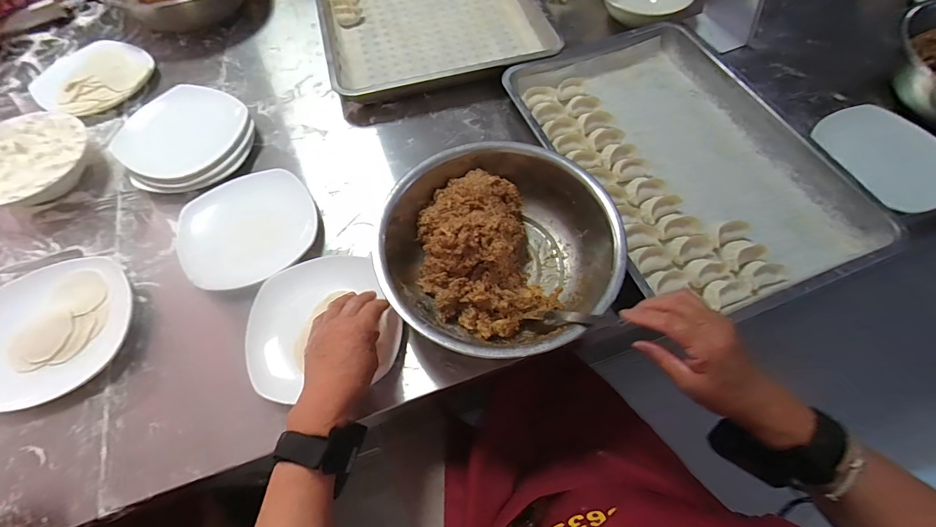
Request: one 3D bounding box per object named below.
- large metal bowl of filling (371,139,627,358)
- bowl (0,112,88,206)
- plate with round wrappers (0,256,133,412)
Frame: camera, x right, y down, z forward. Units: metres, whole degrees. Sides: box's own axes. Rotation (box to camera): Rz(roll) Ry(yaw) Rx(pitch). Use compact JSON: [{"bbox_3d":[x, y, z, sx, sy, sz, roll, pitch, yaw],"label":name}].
[{"bbox_3d":[0.033,-0.019,0.505,0.271,0.100,0.282,0,63,1],"label":"large metal bowl of filling"},{"bbox_3d":[-0.648,-0.146,0.607,0.180,0.052,0.167,0,63,1],"label":"bowl"},{"bbox_3d":[-0.514,0.078,0.504,0.177,0.023,0.176,-27,66,-12],"label":"plate with round wrappers"}]

